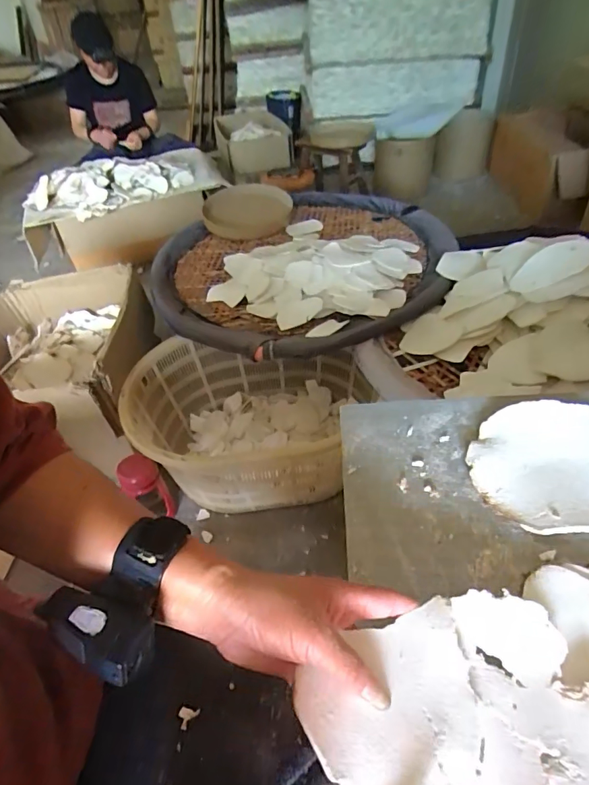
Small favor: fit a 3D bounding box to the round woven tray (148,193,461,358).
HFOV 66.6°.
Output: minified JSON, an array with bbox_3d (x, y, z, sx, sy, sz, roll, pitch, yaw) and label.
[{"bbox_3d":[0.017,-0.418,1.352,0.877,0.094,0.915,-7,39,6],"label":"round woven tray"}]

